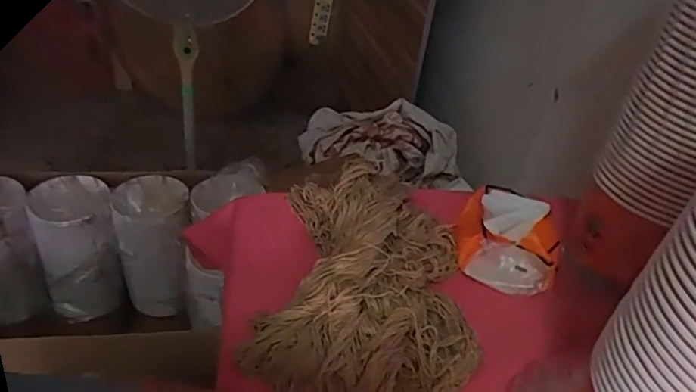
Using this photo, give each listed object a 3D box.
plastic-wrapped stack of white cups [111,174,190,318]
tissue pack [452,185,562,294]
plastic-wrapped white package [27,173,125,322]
[{"bbox_3d":[-0.440,0.121,1.252,0.155,0.284,0.180,-7,38,-19],"label":"plastic-wrapped stack of white cups"},{"bbox_3d":[0.200,0.048,0.678,0.128,0.084,0.121,17,39,13],"label":"tissue pack"},{"bbox_3d":[-0.610,0.115,1.234,0.156,0.295,0.156,-10,40,-23],"label":"plastic-wrapped white package"}]

